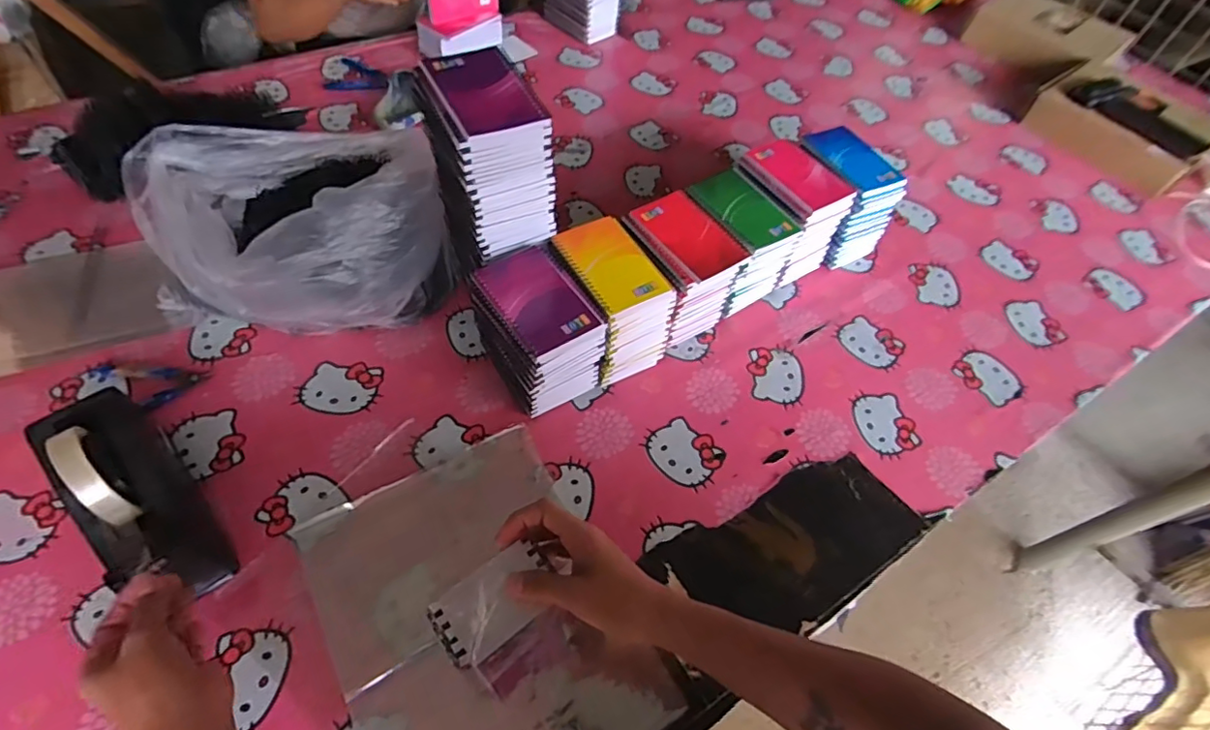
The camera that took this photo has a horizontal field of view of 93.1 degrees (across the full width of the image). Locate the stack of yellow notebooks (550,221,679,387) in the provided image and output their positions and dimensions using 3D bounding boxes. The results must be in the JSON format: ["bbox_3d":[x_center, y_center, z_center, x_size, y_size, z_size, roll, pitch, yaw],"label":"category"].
[{"bbox_3d":[0.009,-0.076,0.681,0.098,0.135,0.136,-23,60,-20],"label":"stack of yellow notebooks"}]

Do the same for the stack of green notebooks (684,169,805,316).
[{"bbox_3d":[0.167,-0.159,0.754,0.103,0.141,0.120,-29,62,-23],"label":"stack of green notebooks"}]

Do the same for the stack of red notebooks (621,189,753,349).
[{"bbox_3d":[0.086,-0.117,0.717,0.100,0.138,0.125,-30,63,-23],"label":"stack of red notebooks"}]

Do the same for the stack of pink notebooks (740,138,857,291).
[{"bbox_3d":[0.244,-0.206,0.789,0.104,0.143,0.137,-23,60,-20],"label":"stack of pink notebooks"}]

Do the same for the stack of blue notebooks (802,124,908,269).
[{"bbox_3d":[0.331,-0.245,0.826,0.104,0.139,0.153,-16,58,-16],"label":"stack of blue notebooks"}]

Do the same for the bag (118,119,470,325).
[{"bbox_3d":[-0.374,-0.179,0.696,0.340,0.172,0.293,-14,58,-15],"label":"bag"}]

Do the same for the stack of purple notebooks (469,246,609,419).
[{"bbox_3d":[-0.075,-0.039,0.646,0.093,0.137,0.135,-27,62,-22],"label":"stack of purple notebooks"}]

